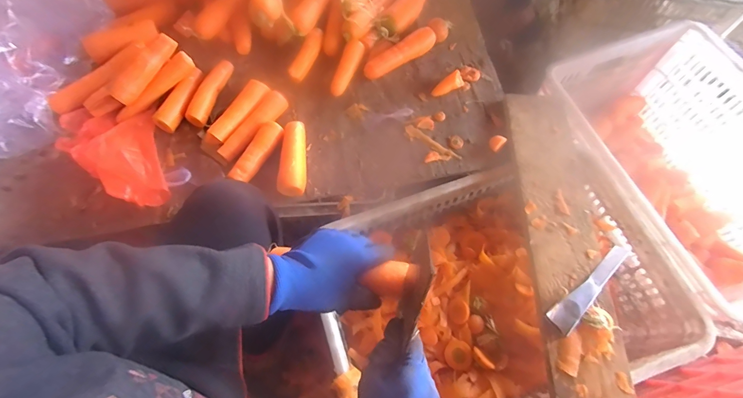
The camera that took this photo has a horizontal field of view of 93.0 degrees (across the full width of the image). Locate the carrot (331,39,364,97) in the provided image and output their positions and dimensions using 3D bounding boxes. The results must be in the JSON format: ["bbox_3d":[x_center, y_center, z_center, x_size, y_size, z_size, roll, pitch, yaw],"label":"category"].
[{"bbox_3d":[-0.047,-0.248,0.664,0.036,0.024,0.115,20,70,10],"label":"carrot"}]

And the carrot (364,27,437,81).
[{"bbox_3d":[0.054,-0.277,0.673,0.152,0.032,0.037,-31,70,-10],"label":"carrot"}]

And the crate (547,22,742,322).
[{"bbox_3d":[0.594,-0.047,0.721,0.384,0.276,0.503,-18,68,-5],"label":"crate"}]

